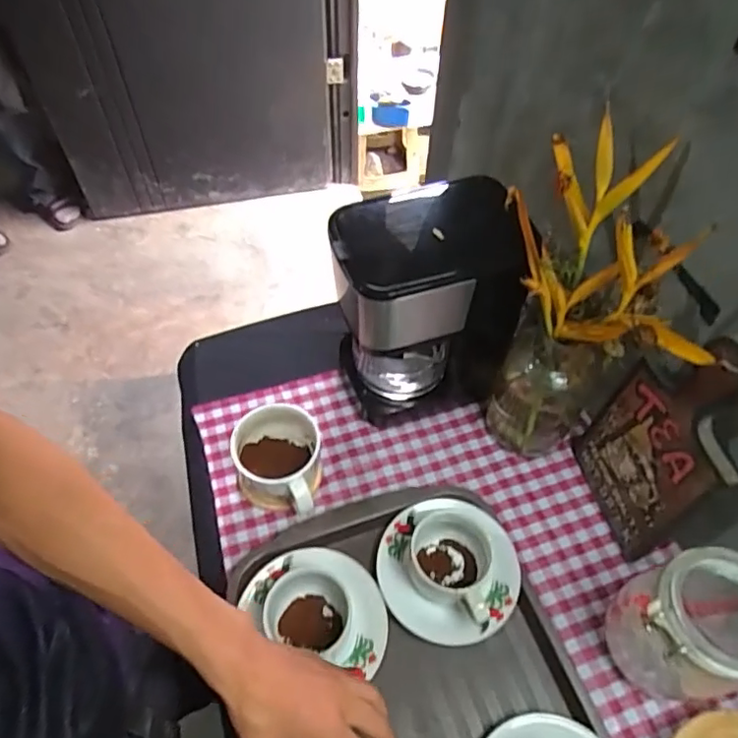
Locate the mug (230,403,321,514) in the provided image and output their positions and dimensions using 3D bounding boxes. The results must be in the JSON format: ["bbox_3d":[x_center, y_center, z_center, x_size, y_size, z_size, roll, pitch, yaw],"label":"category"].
[{"bbox_3d":[-0.104,0.105,0.651,0.097,0.075,0.110,6,55,3],"label":"mug"}]

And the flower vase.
[{"bbox_3d":[0.191,-0.039,0.595,0.143,0.334,0.239,10,55,6],"label":"flower vase"}]

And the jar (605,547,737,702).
[{"bbox_3d":[0.284,0.228,0.512,0.092,0.156,0.100,0,55,-1],"label":"jar"}]

